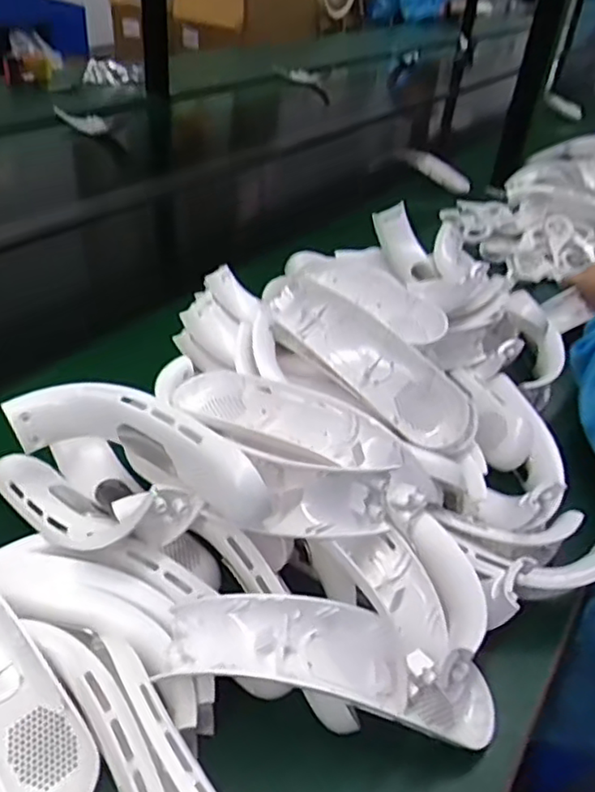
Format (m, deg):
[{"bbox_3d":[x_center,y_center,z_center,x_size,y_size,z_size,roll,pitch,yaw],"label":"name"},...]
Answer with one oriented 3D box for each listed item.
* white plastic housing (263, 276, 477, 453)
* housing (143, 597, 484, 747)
[{"bbox_3d":[0.049,-0.034,0.475,0.197,0.050,0.055,40,49,20],"label":"white plastic housing"},{"bbox_3d":[0.030,0.150,0.350,0.192,0.053,0.047,20,36,-8],"label":"housing"}]

